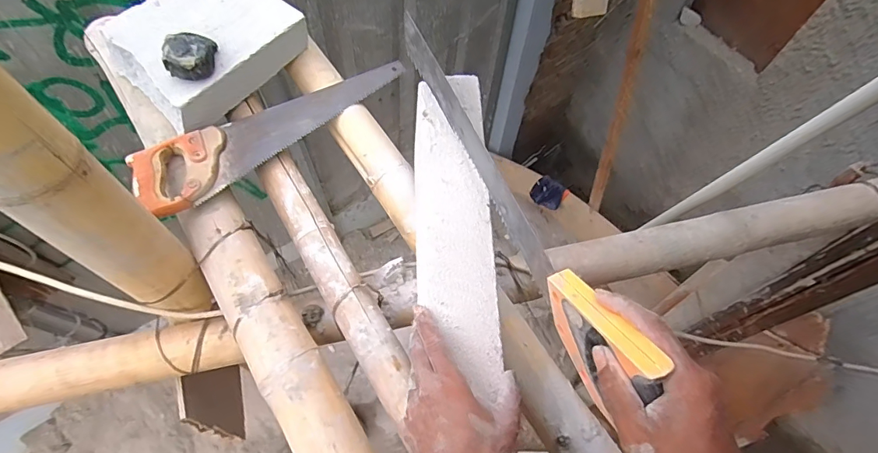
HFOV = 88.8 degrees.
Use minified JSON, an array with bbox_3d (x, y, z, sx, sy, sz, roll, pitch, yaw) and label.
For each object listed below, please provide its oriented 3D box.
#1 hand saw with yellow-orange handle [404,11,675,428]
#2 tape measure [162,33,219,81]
[{"bbox_3d":[0.053,-0.052,0.432,0.024,0.095,0.452,-19,58,-12],"label":"hand saw with yellow-orange handle"},{"bbox_3d":[-0.374,-0.261,0.678,0.062,0.045,0.076,-6,63,-5],"label":"tape measure"}]

